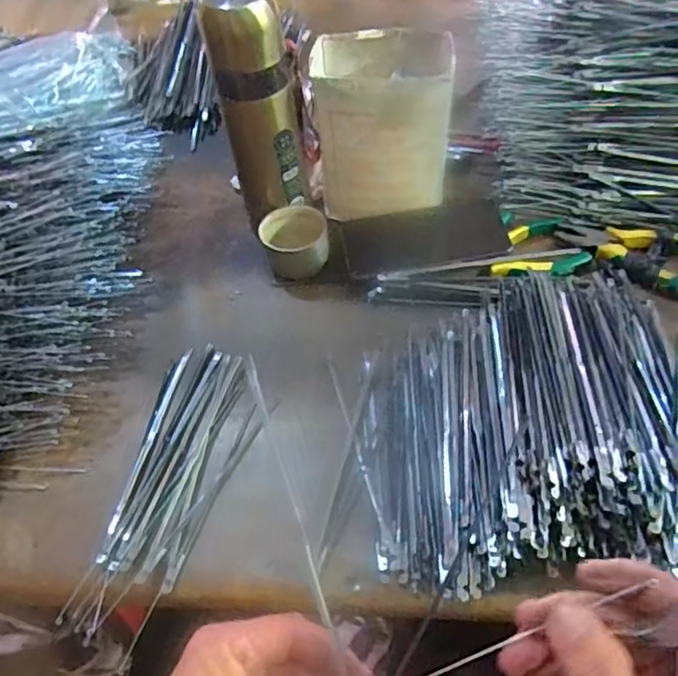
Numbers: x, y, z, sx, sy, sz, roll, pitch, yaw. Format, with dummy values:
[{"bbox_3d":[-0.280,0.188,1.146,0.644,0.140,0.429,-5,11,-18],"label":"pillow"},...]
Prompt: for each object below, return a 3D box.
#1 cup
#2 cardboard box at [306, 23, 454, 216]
[{"bbox_3d":[-0.042,-0.090,0.584,0.064,0.046,0.060,-2,54,3],"label":"cup"},{"bbox_3d":[0.041,-0.201,0.566,0.122,0.135,0.095,-1,54,4],"label":"cardboard box"}]

